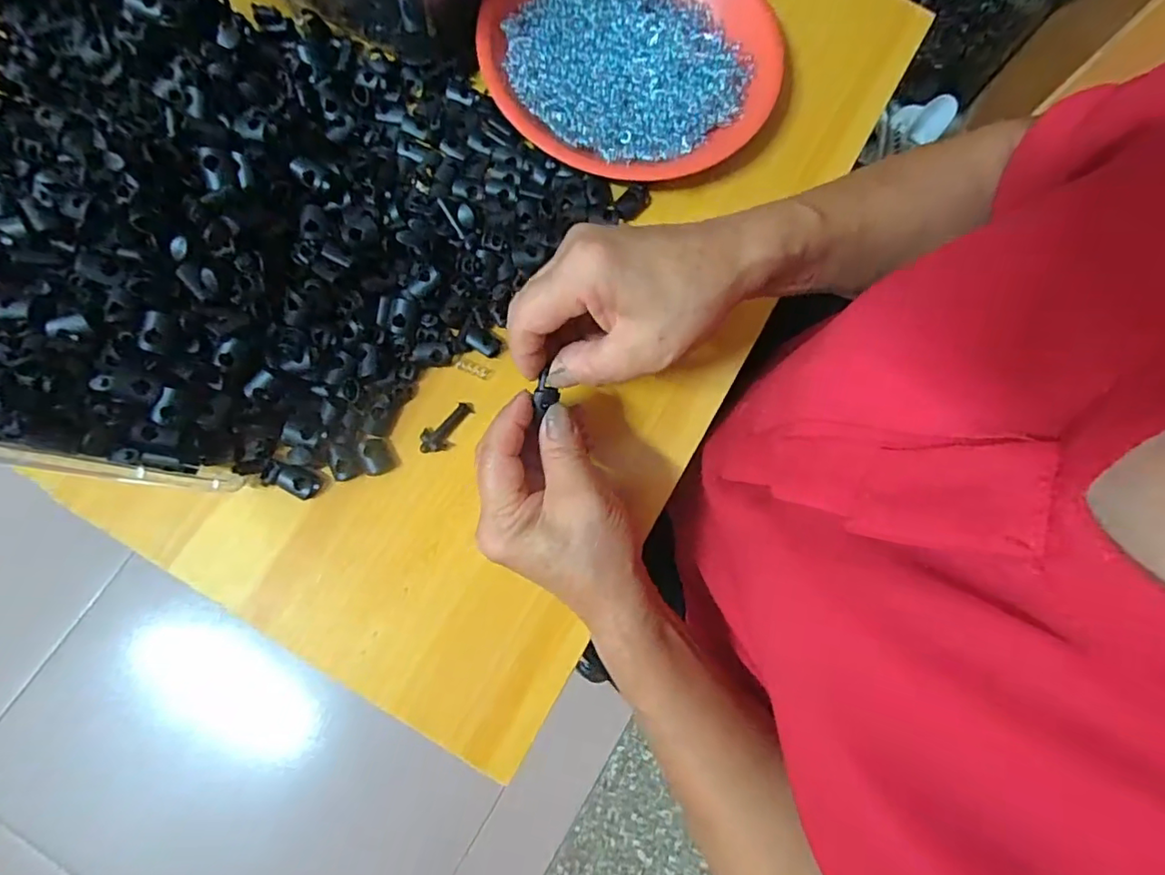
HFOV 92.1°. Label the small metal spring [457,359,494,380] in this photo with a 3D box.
[{"bbox_3d":[-0.064,-0.041,0.334,0.021,0.004,0.007,22,80,3],"label":"small metal spring"}]

